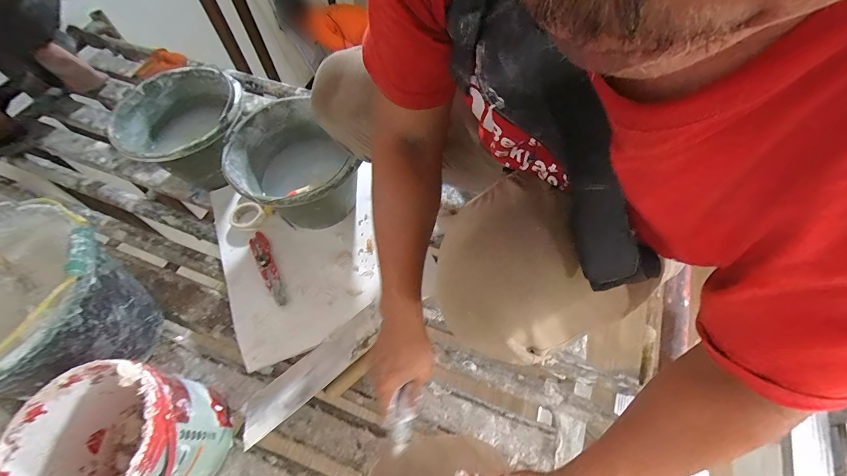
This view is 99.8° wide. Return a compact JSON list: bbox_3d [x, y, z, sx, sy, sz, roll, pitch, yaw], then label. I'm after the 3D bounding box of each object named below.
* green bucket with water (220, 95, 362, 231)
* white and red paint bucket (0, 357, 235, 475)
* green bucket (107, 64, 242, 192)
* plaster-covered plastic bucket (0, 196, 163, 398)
[{"bbox_3d":[-0.246,-0.118,0.715,0.205,0.181,0.242,-29,63,-14],"label":"green bucket with water"},{"bbox_3d":[-0.398,0.280,0.499,0.180,0.204,0.171,-1,60,2],"label":"white and red paint bucket"},{"bbox_3d":[-0.487,-0.219,0.774,0.240,0.187,0.234,-1,60,2],"label":"green bucket"},{"bbox_3d":[-0.579,0.113,0.546,0.254,0.237,0.253,-1,60,2],"label":"plaster-covered plastic bucket"}]

